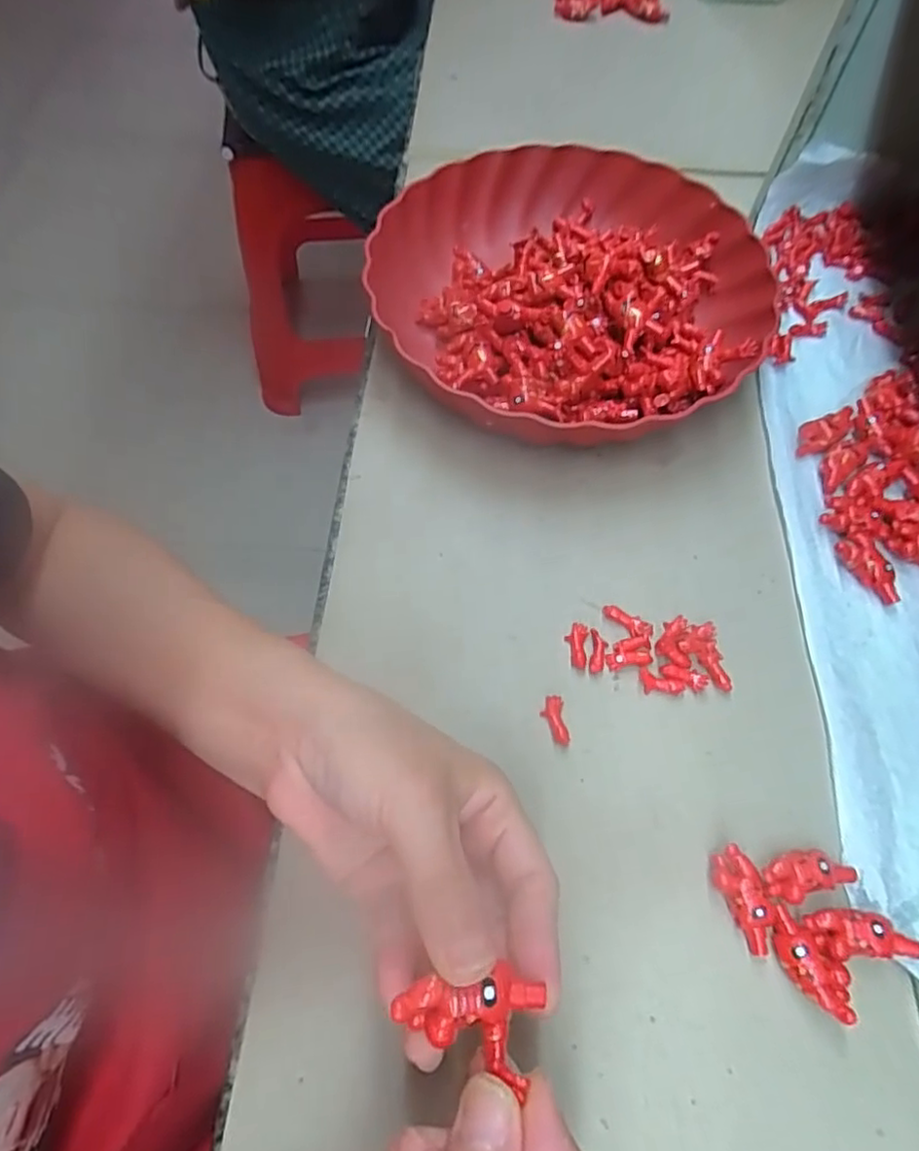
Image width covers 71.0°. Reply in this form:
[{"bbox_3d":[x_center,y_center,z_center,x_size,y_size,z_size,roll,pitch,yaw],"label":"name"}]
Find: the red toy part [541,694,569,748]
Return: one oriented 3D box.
[{"bbox_3d":[0.045,0.070,0.308,0.011,0.009,0.023,-5,63,-3],"label":"red toy part"}]

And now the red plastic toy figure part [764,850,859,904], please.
[{"bbox_3d":[0.150,0.127,0.276,0.041,0.010,0.018,-11,63,-6],"label":"red plastic toy figure part"}]

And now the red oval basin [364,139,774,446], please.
[{"bbox_3d":[0.067,-0.184,0.410,0.237,0.054,0.229,34,67,16],"label":"red oval basin"}]

